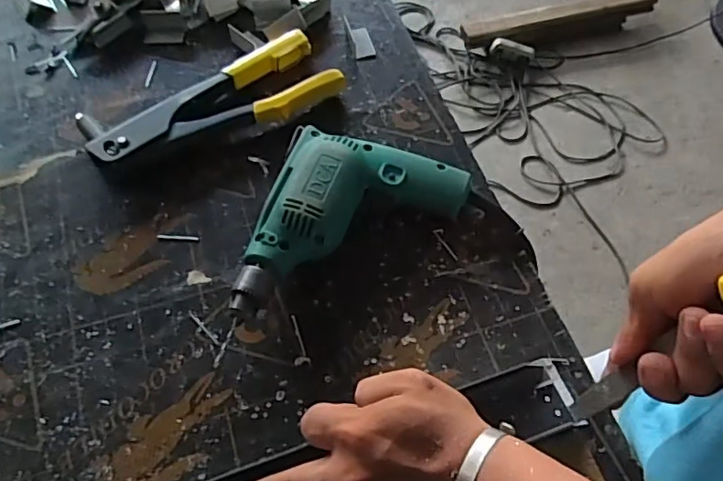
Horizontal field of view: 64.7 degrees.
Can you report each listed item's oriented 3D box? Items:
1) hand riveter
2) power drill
[{"bbox_3d":[-0.143,-0.138,0.561,0.245,0.033,0.092,-25,64,-13],"label":"hand riveter"},{"bbox_3d":[-0.005,0.000,0.469,0.153,0.059,0.196,14,62,5],"label":"power drill"}]

